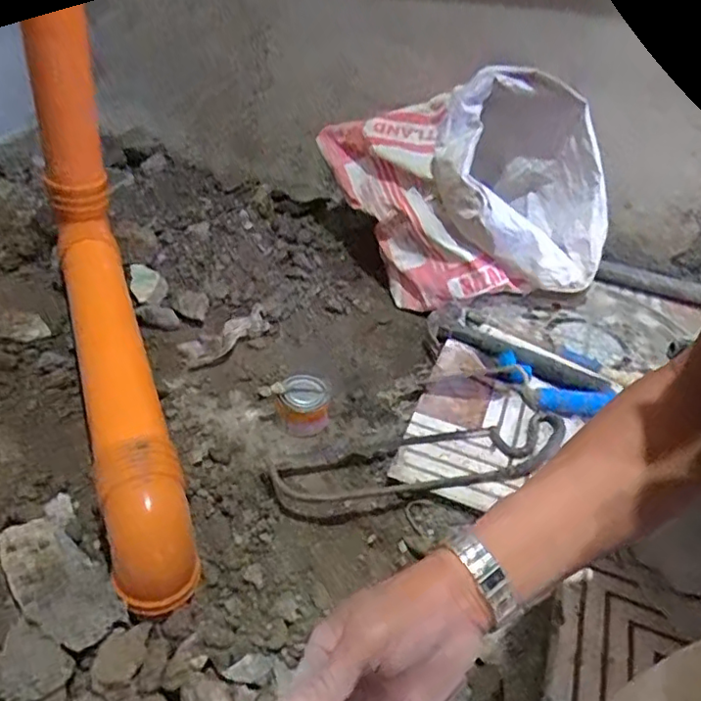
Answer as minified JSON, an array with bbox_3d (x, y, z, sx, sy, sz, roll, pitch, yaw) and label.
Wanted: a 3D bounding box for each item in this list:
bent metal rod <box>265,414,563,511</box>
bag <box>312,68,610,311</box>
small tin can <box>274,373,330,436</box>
[{"bbox_3d":[0.097,0.141,0.762,0.392,0.037,0.098,-4,38,-13],"label":"bent metal rod"},{"bbox_3d":[0.193,-0.283,1.048,0.436,0.329,0.285,2,37,-6],"label":"bag"},{"bbox_3d":[-0.066,0.067,0.822,0.069,0.049,0.074,0,38,-9],"label":"small tin can"}]

